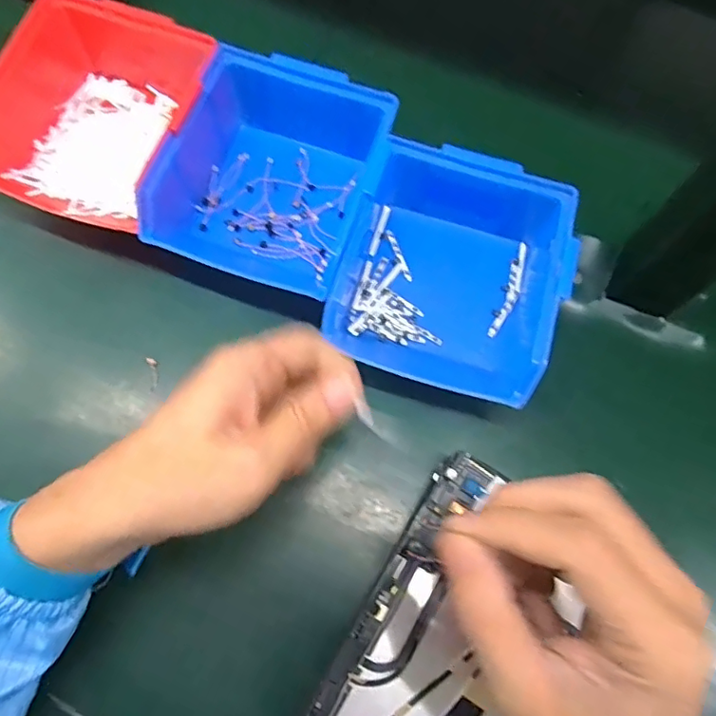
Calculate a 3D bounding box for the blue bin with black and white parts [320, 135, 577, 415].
[{"bbox_3d":[0.054,-0.056,0.346,0.136,0.066,0.144,20,73,4],"label":"blue bin with black and white parts"}]

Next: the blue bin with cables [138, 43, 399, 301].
[{"bbox_3d":[-0.053,-0.111,0.359,0.117,0.074,0.141,22,73,5],"label":"blue bin with cables"}]

